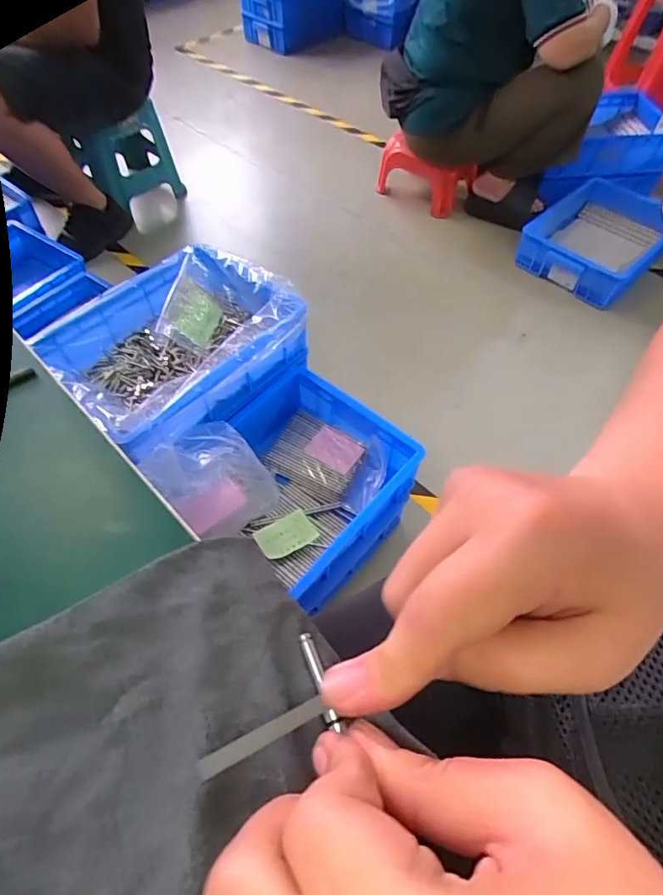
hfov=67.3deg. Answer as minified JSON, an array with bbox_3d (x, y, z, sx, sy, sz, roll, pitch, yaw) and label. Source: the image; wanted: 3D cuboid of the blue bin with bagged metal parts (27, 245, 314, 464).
[{"bbox_3d":[-0.272,-0.175,0.884,0.293,0.116,0.401,37,64,22],"label":"blue bin with bagged metal parts"}]

